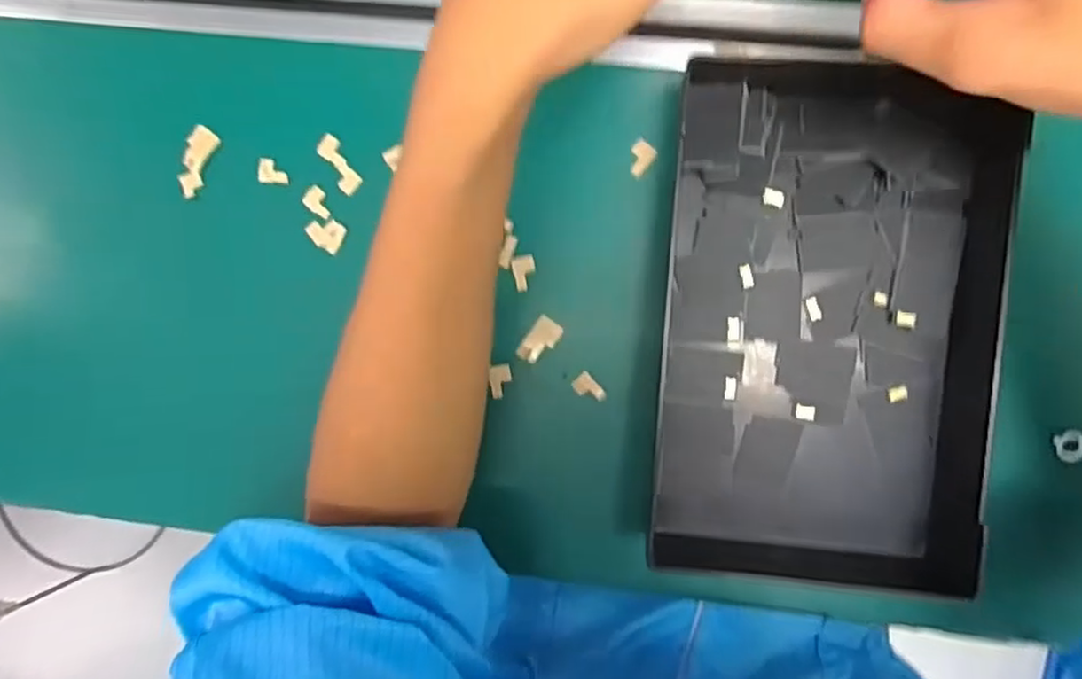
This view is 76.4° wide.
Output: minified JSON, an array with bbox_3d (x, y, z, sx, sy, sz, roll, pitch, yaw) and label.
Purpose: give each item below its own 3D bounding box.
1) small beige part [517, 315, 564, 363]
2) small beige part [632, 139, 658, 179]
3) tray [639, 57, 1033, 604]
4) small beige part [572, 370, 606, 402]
[{"bbox_3d":[-0.001,0.001,0.398,0.016,0.004,0.028,37,92,4],"label":"small beige part"},{"bbox_3d":[0.055,-0.102,0.384,0.014,0.004,0.019,39,92,4],"label":"small beige part"},{"bbox_3d":[0.152,-0.009,0.362,0.170,0.044,0.264,3,89,4],"label":"tray"},{"bbox_3d":[0.028,0.029,0.395,0.012,0.004,0.020,-42,86,2],"label":"small beige part"}]

